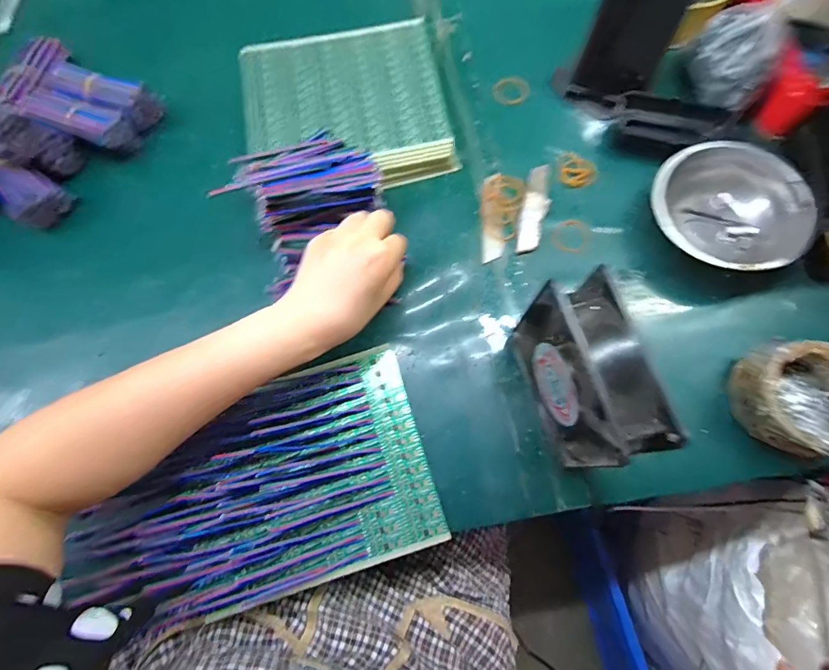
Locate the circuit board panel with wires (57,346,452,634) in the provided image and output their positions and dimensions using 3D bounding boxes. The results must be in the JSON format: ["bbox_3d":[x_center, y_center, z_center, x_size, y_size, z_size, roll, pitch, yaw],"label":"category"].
[{"bbox_3d":[-0.122,0.120,0.335,0.264,0.027,0.161,-17,74,-3],"label":"circuit board panel with wires"}]

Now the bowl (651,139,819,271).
[{"bbox_3d":[0.282,-0.112,0.384,0.121,0.041,0.126,-1,74,2],"label":"bowl"}]

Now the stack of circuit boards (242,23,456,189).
[{"bbox_3d":[-0.071,-0.239,0.439,0.199,0.032,0.186,-8,73,-1],"label":"stack of circuit boards"}]

